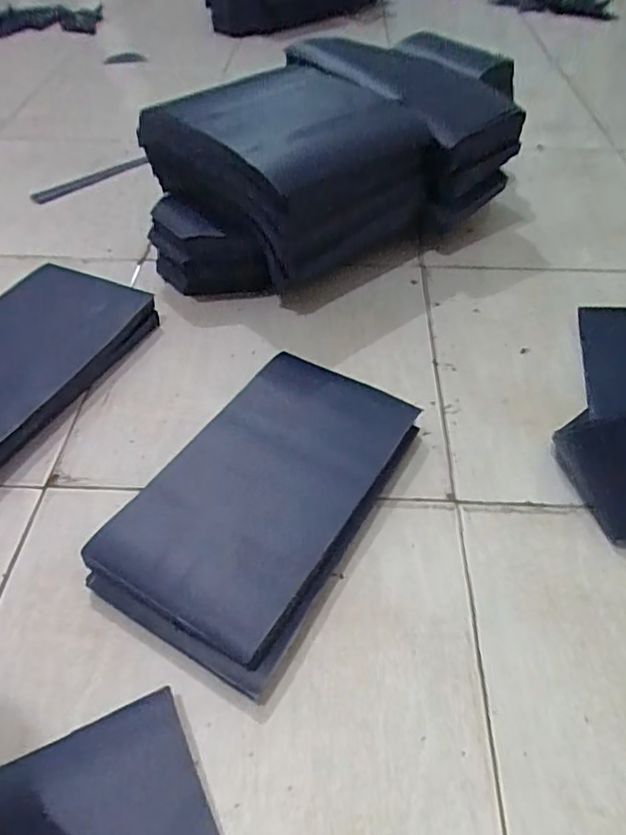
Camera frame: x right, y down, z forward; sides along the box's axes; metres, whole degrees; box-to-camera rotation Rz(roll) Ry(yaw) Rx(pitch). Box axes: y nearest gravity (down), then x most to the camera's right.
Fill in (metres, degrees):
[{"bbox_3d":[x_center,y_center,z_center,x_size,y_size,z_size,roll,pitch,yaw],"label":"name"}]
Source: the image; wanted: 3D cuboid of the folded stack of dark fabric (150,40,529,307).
[{"bbox_3d":[0.027,-0.335,0.784,0.499,0.220,0.229,-27,53,-22],"label":"folded stack of dark fabric"}]

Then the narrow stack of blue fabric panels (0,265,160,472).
[{"bbox_3d":[-0.350,-0.066,0.664,0.197,0.040,0.297,21,51,18],"label":"narrow stack of blue fabric panels"}]

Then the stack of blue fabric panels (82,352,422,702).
[{"bbox_3d":[-0.043,0.069,0.539,0.182,0.044,0.302,23,52,20],"label":"stack of blue fabric panels"}]

